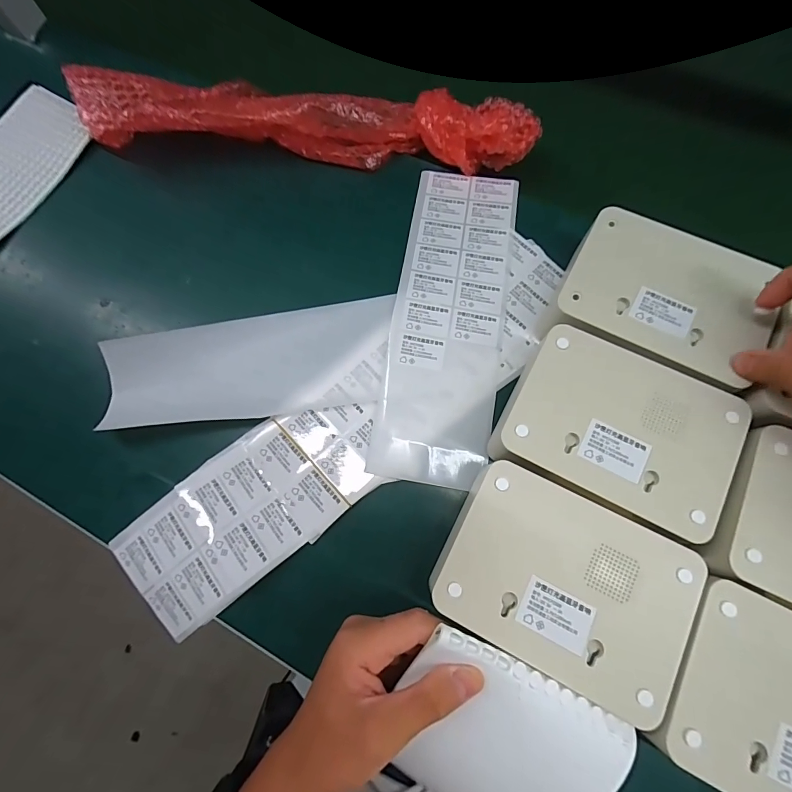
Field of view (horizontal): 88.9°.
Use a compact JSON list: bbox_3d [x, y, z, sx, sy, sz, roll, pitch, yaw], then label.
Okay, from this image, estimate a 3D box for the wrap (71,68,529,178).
[{"bbox_3d":[-0.089,-0.267,0.394,0.433,0.064,0.064,3,73,5],"label":"wrap"}]

